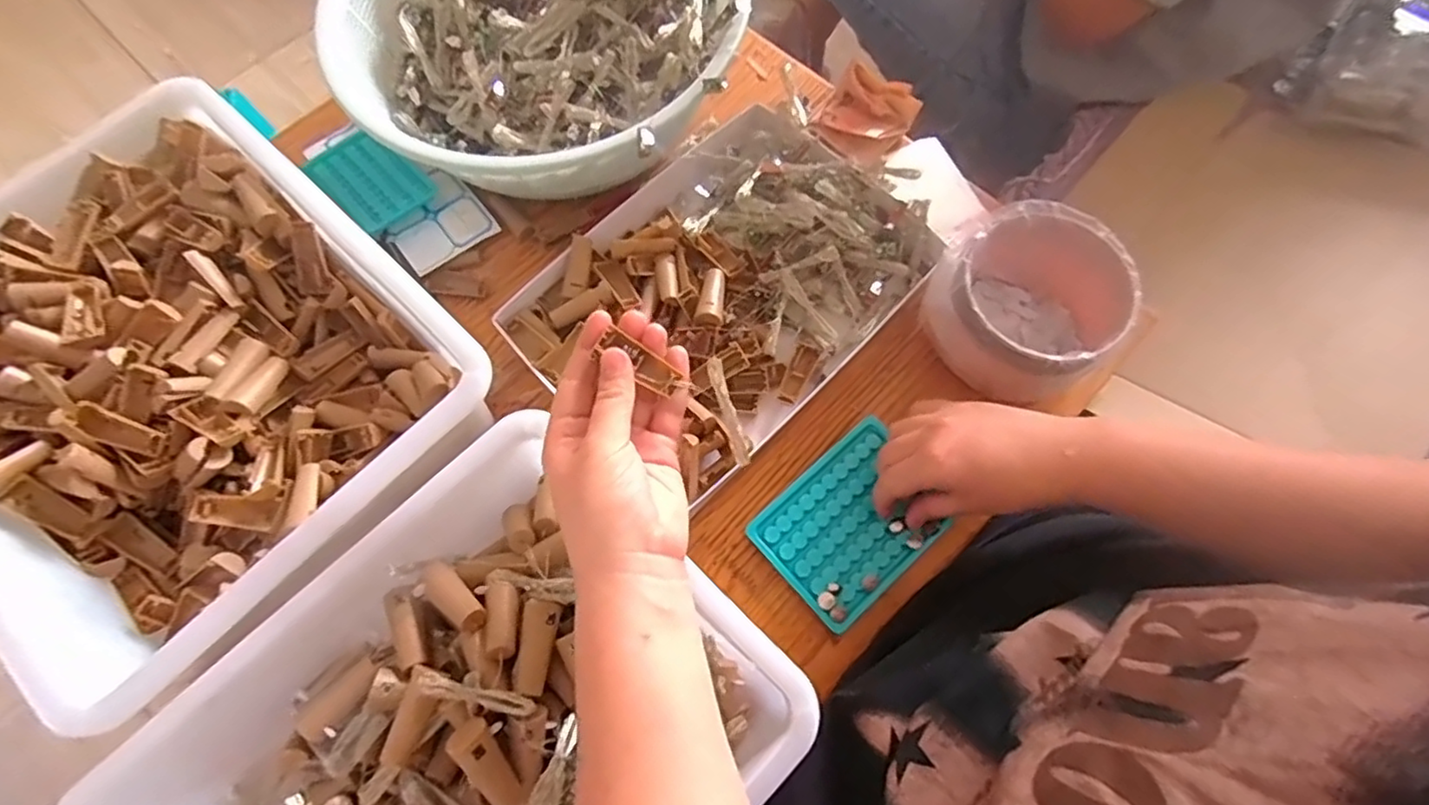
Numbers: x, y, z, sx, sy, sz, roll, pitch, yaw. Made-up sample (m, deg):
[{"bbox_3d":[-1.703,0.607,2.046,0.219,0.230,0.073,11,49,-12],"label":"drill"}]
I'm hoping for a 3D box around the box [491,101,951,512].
[{"bbox_3d":[0.006,-0.097,0.499,0.307,0.046,0.227,-43,75,-14],"label":"box"}]

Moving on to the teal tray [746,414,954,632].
[{"bbox_3d":[0.099,0.085,0.455,0.126,0.007,0.095,-40,75,-13],"label":"teal tray"}]

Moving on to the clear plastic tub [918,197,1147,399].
[{"bbox_3d":[0.223,-0.073,0.465,0.118,0.077,0.116,0,70,0],"label":"clear plastic tub"}]

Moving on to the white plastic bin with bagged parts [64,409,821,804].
[{"bbox_3d":[-0.147,0.202,0.375,0.265,0.101,0.321,42,75,14],"label":"white plastic bin with bagged parts"}]

